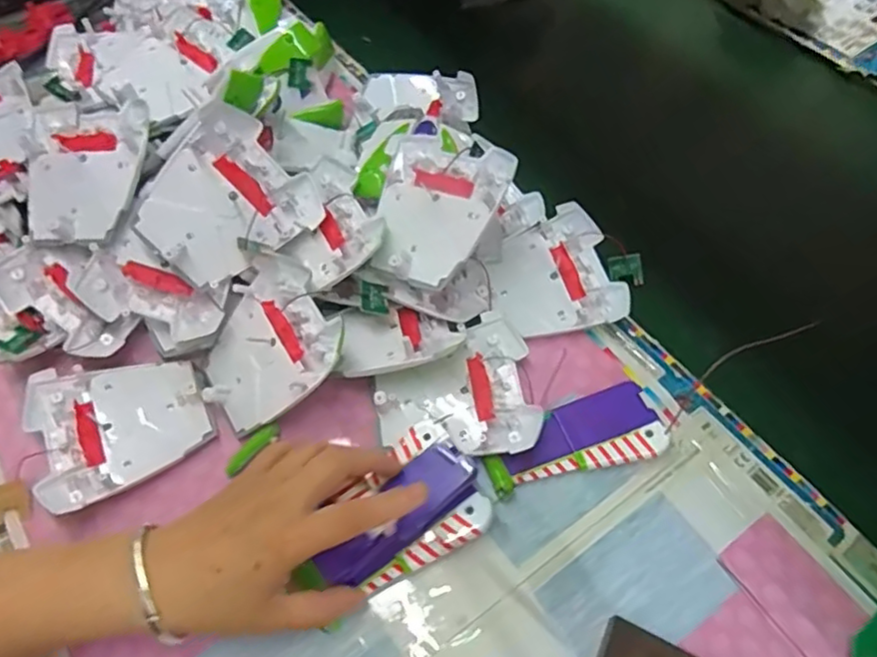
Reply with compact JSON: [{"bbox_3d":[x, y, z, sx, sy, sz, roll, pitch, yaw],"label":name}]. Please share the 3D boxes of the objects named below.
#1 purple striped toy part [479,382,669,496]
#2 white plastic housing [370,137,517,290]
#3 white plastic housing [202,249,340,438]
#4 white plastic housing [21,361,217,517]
[{"bbox_3d":[0.090,0.078,0.414,0.118,0.017,0.052,-17,60,-10],"label":"purple striped toy part"},{"bbox_3d":[-0.004,-0.084,0.435,0.091,0.025,0.108,19,82,26],"label":"white plastic housing"},{"bbox_3d":[-0.117,0.014,0.420,0.103,0.022,0.096,-42,65,12],"label":"white plastic housing"},{"bbox_3d":[-0.216,0.064,0.417,0.108,0.027,0.097,-24,62,-14],"label":"white plastic housing"}]

